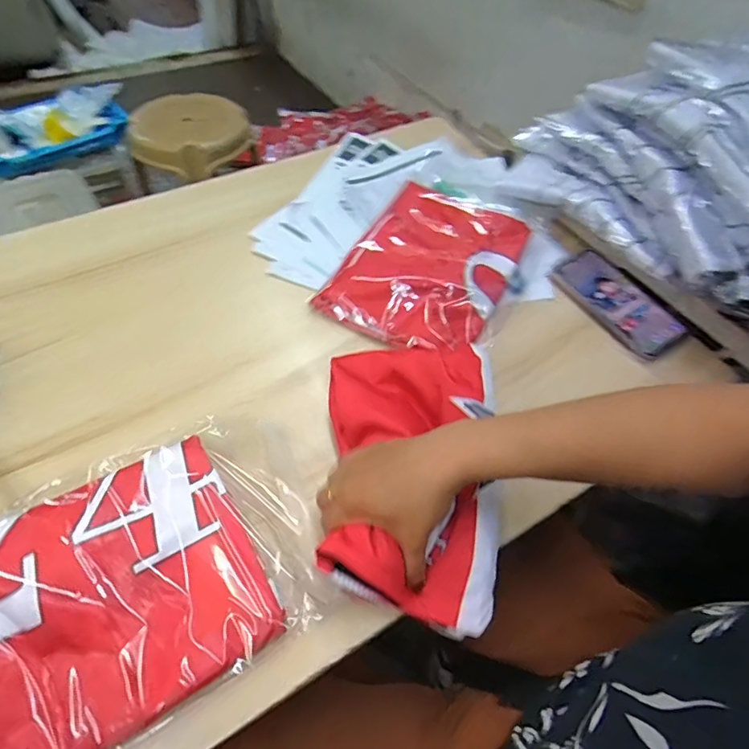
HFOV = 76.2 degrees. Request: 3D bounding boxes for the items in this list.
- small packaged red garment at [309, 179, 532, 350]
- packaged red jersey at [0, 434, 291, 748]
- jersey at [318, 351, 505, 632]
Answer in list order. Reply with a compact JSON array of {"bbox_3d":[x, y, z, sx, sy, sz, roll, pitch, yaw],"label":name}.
[{"bbox_3d":[0.069,-0.139,0.586,0.185,0.039,0.248,24,56,14],"label":"small packaged red garment"},{"bbox_3d":[-0.209,0.173,0.361,0.235,0.047,0.183,-29,60,-22],"label":"packaged red jersey"},{"bbox_3d":[0.036,0.082,0.414,0.152,0.063,0.238,2,53,-2],"label":"jersey"}]

